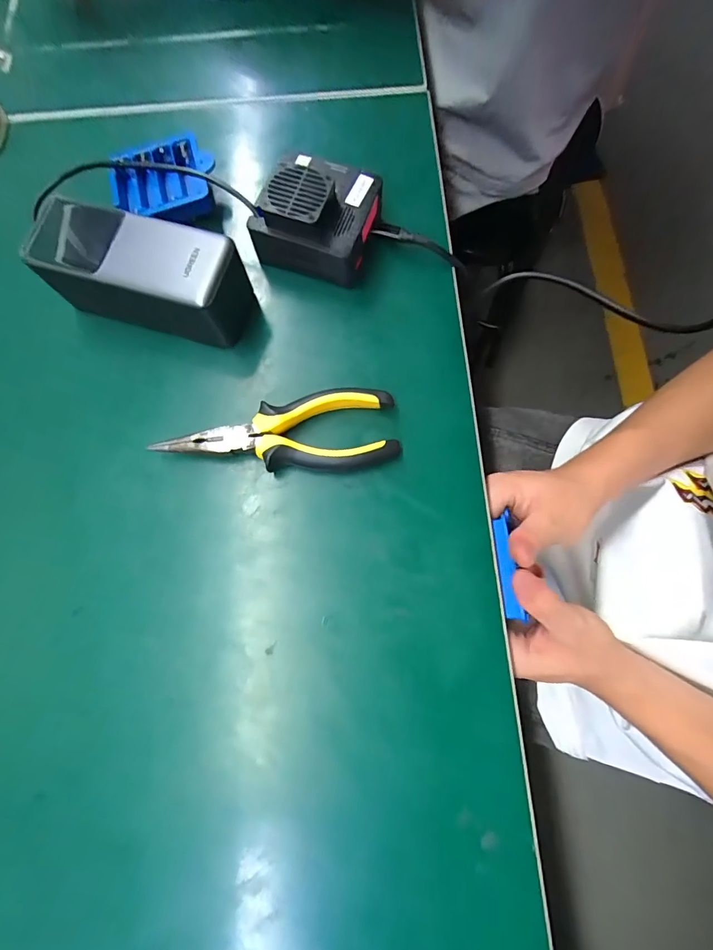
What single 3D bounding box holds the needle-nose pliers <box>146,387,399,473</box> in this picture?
[{"bbox_3d":[-0.049,-0.024,0.258,0.148,0.020,0.051,-7,77,0],"label":"needle-nose pliers"}]

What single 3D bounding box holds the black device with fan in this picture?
[{"bbox_3d":[-0.026,-0.182,0.278,0.075,0.048,0.073,19,78,5],"label":"black device with fan"}]

